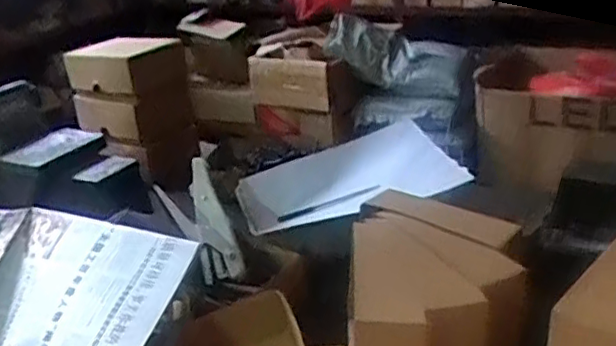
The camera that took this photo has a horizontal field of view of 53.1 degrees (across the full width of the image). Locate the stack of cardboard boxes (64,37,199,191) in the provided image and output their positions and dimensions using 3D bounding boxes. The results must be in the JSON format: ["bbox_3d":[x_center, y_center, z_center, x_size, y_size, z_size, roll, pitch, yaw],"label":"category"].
[{"bbox_3d":[-0.273,-0.099,1.001,0.134,0.220,0.180,-26,31,-38],"label":"stack of cardboard boxes"}]

